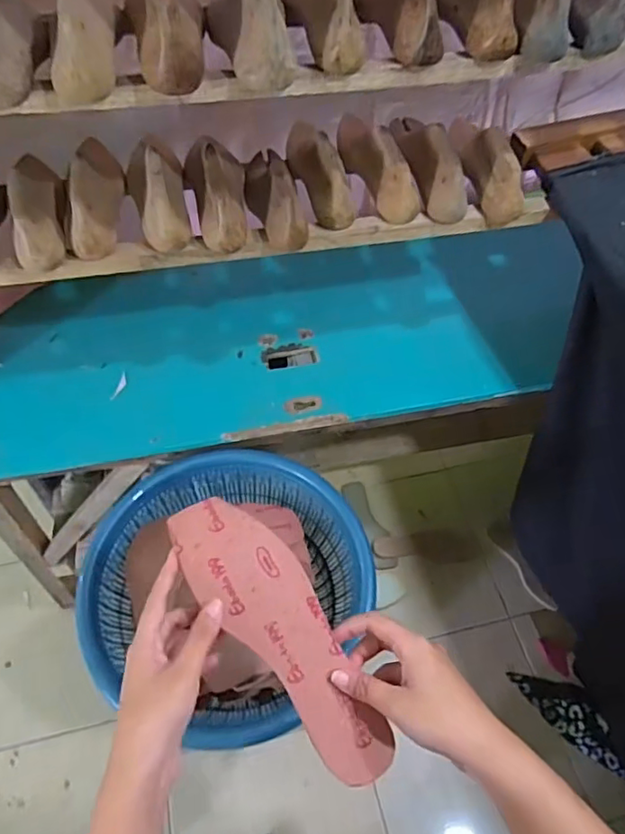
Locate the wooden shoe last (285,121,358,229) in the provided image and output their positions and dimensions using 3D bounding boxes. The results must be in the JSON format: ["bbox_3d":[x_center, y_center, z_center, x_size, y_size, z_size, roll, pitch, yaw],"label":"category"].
[{"bbox_3d":[0.011,-0.347,0.781,0.059,0.069,0.191,-11,56,-10],"label":"wooden shoe last"}]

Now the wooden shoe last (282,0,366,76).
[{"bbox_3d":[0.010,-0.437,0.595,0.047,0.073,0.172,-11,56,-10],"label":"wooden shoe last"}]

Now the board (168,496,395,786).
[{"bbox_3d":[-0.021,0.163,0.442,0.073,0.011,0.239,-38,78,-15],"label":"board"}]

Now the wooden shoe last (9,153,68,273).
[{"bbox_3d":[-0.356,-0.289,0.728,0.058,0.075,0.236,-11,56,-10],"label":"wooden shoe last"}]

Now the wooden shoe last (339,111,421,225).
[{"bbox_3d":[0.084,-0.371,0.792,0.058,0.069,0.236,-14,57,-11],"label":"wooden shoe last"}]

